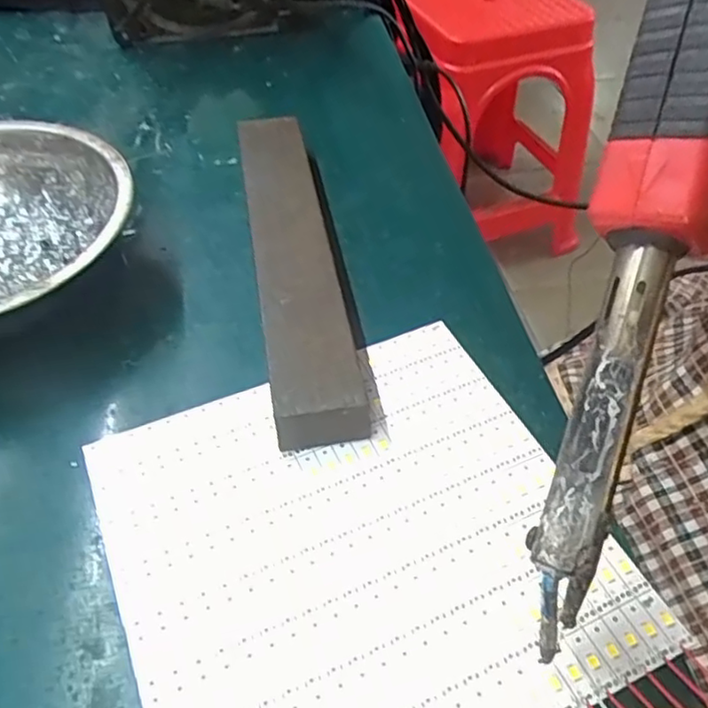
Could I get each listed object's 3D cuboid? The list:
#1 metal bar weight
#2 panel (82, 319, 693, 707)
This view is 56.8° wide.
[{"bbox_3d":[-0.026,-0.041,0.277,0.031,0.022,0.187,-9,49,-6],"label":"metal bar weight"},{"bbox_3d":[0.000,0.057,0.203,0.141,0.004,0.136,-21,51,-16],"label":"panel"}]

